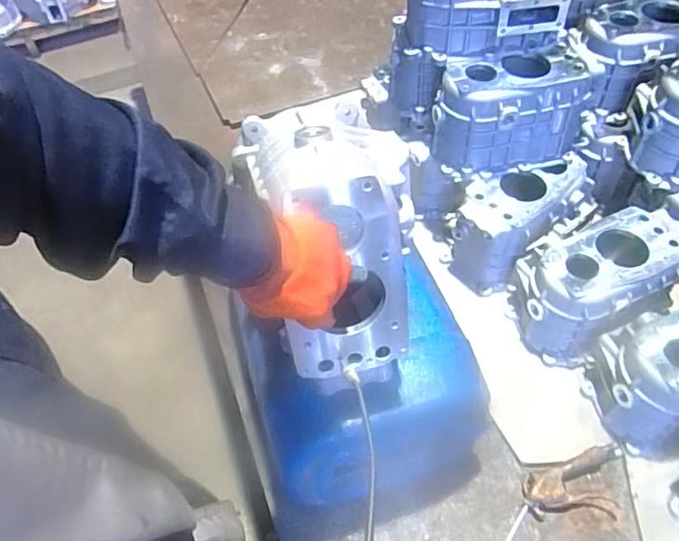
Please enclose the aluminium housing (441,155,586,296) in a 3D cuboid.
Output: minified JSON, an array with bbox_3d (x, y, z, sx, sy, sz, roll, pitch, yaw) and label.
[{"bbox_3d":[0.310,-0.085,1.007,0.229,0.170,0.132,-32,57,-21],"label":"aluminium housing"}]

